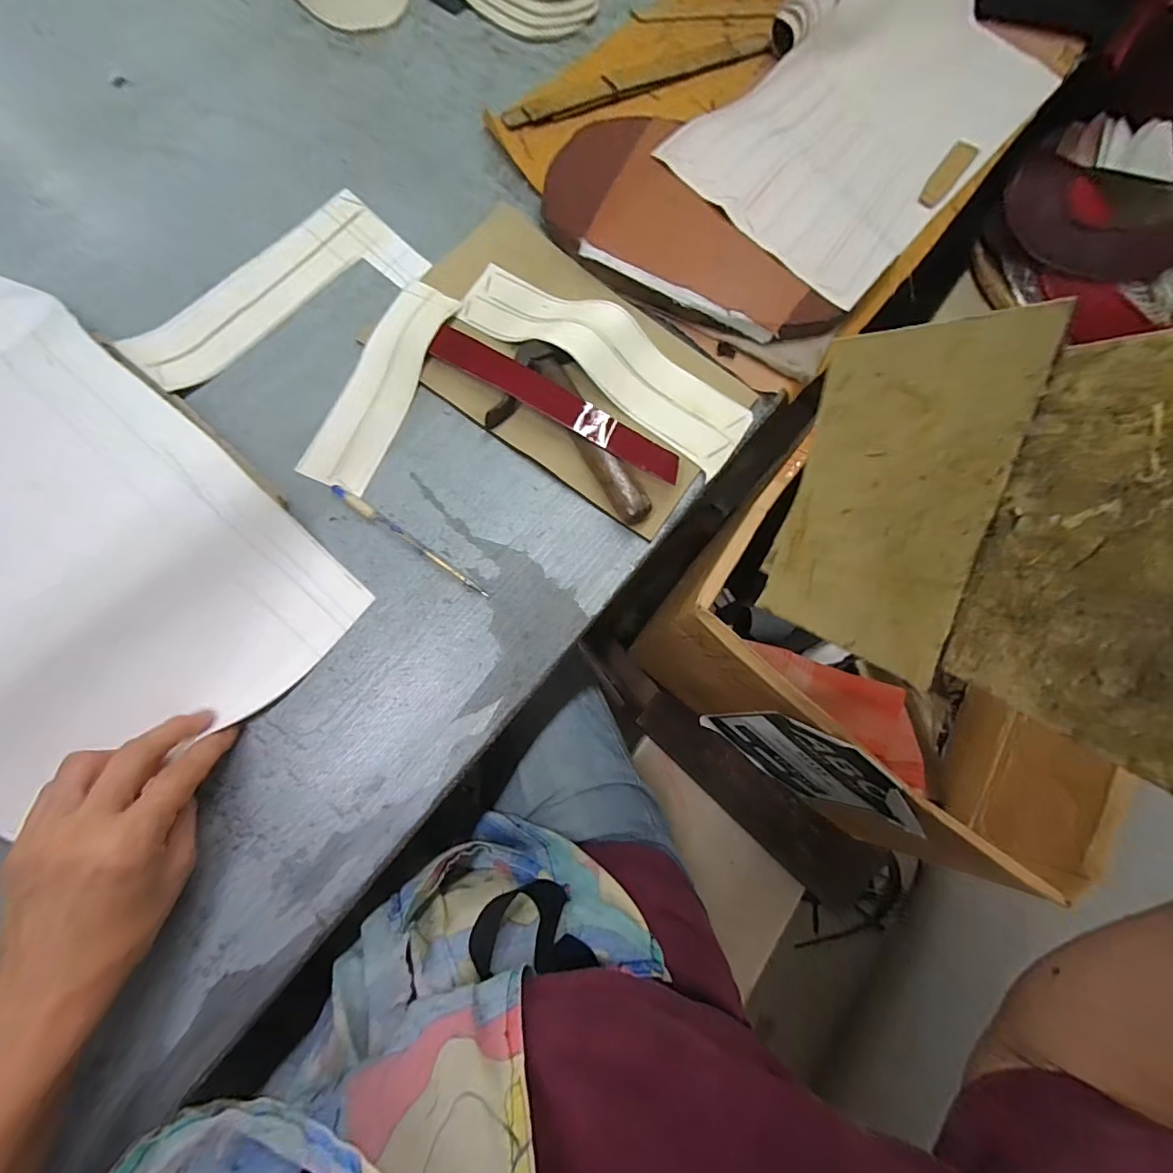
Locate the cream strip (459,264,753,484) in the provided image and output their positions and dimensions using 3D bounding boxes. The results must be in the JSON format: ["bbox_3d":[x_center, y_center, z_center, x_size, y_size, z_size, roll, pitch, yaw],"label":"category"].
[{"bbox_3d":[0.015,-0.195,0.434,0.270,0.036,0.077,34,75,3],"label":"cream strip"}]

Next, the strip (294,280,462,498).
[{"bbox_3d":[-0.169,-0.170,0.418,0.055,0.008,0.194,22,75,0],"label":"strip"}]

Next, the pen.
[{"bbox_3d":[-0.136,-0.036,0.386,0.144,0.005,0.008,35,75,3],"label":"pen"}]

